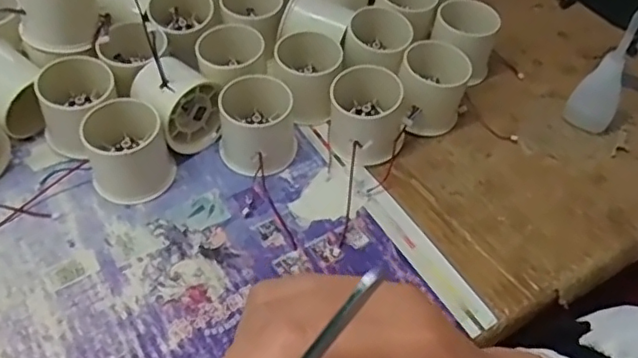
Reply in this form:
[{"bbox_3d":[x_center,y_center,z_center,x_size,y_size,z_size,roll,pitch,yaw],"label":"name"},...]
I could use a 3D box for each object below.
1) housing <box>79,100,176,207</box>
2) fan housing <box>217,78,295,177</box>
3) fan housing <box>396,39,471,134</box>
[{"bbox_3d":[-0.133,-0.023,0.405,0.054,0.045,0.062,-20,55,-18],"label":"housing"},{"bbox_3d":[-0.045,-0.041,0.427,0.055,0.044,0.069,-4,51,-6],"label":"fan housing"},{"bbox_3d":[0.085,-0.068,0.448,0.048,0.051,0.052,15,52,9],"label":"fan housing"}]

